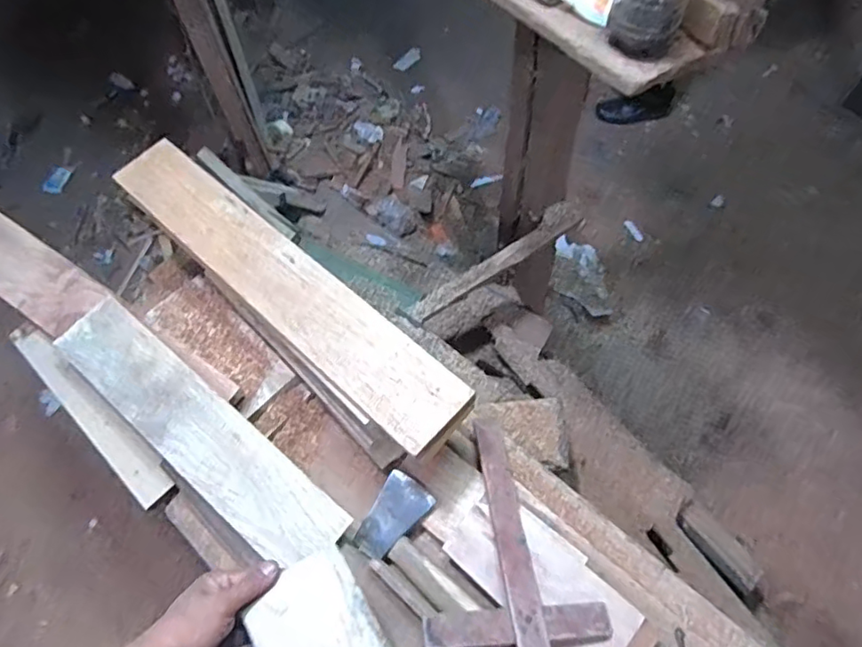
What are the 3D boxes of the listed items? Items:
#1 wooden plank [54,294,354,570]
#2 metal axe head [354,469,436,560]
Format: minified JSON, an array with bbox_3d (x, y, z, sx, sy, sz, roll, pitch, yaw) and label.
[{"bbox_3d":[-0.325,0.140,0.796,0.491,0.026,0.105,36,70,18],"label":"wooden plank"},{"bbox_3d":[-0.048,0.260,0.784,0.069,0.007,0.110,28,75,7],"label":"metal axe head"}]

